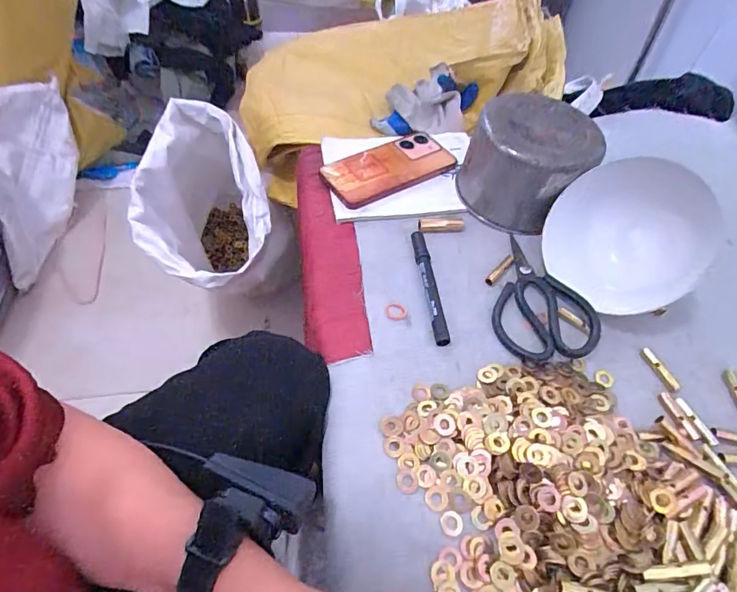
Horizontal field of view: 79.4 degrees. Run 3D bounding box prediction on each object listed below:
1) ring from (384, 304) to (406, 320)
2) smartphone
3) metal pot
[{"bbox_3d":[0.027,0.015,0.434,0.021,0.004,0.017,18,53,10],"label":"ring"},{"bbox_3d":[0.028,-0.161,0.553,0.168,0.009,0.075,-27,74,-21],"label":"smartphone"},{"bbox_3d":[0.180,-0.152,0.507,0.131,0.102,0.126,2,52,-2],"label":"metal pot"}]

